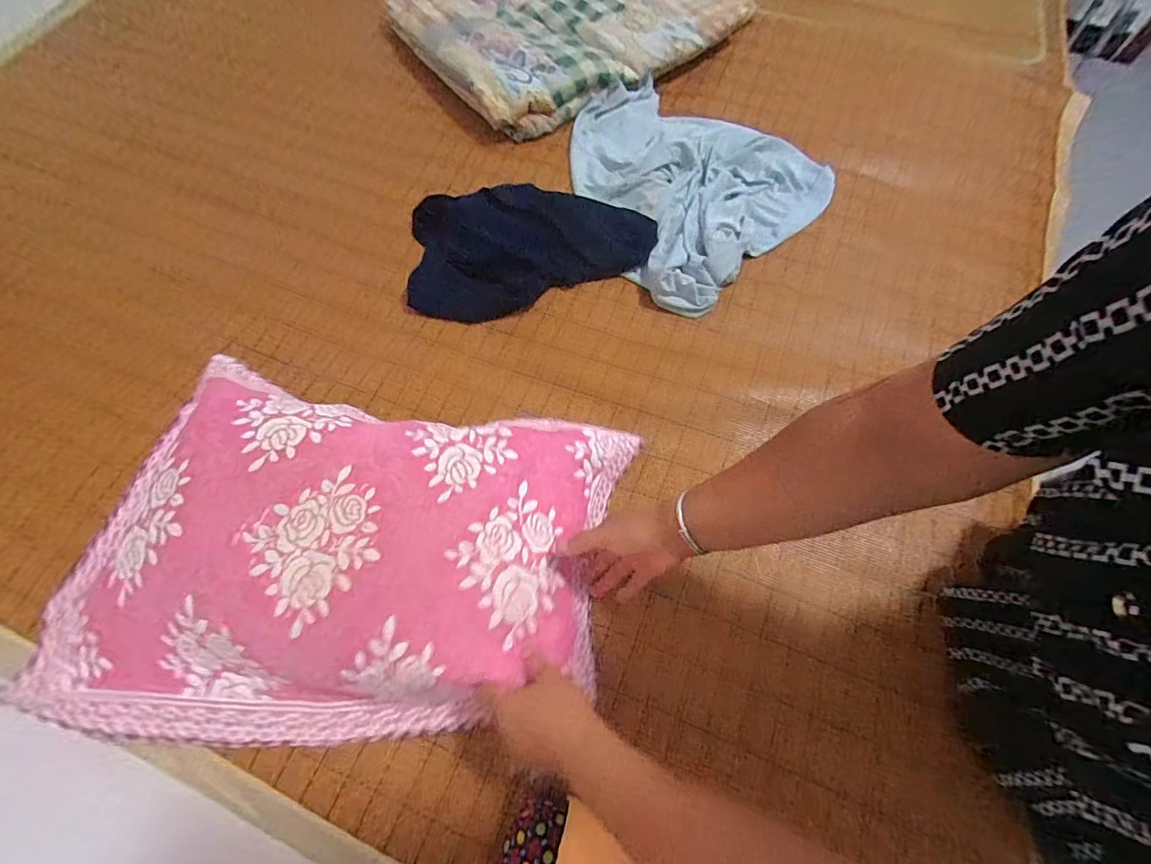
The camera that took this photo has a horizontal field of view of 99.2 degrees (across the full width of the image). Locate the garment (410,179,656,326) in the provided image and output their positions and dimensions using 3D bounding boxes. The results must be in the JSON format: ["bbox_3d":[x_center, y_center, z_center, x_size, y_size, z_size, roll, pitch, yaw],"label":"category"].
[{"bbox_3d":[-0.073,-0.289,0.737,0.365,0.068,0.187,-12,66,-4],"label":"garment"}]

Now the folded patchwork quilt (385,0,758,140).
[{"bbox_3d":[-0.004,-0.787,0.913,0.565,0.075,0.419,-32,71,-13],"label":"folded patchwork quilt"}]

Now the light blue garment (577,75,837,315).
[{"bbox_3d":[0.162,-0.417,0.794,0.387,0.043,0.408,-41,71,-15],"label":"light blue garment"}]

